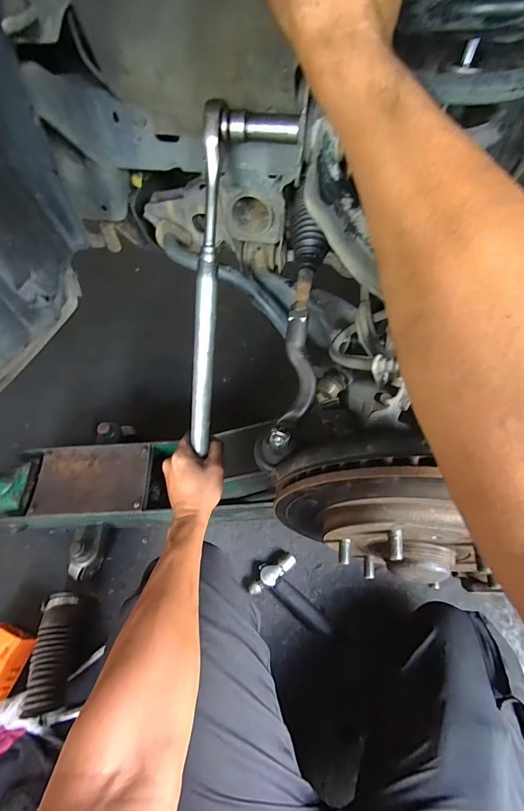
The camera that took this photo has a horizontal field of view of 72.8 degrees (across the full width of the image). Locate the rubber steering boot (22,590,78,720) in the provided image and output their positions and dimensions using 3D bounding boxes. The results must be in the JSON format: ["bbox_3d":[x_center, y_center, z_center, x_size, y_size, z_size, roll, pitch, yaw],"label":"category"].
[{"bbox_3d":[-0.396,0.465,0.681,0.066,0.056,0.190,-11,58,-3],"label":"rubber steering boot"}]

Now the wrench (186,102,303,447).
[{"bbox_3d":[-0.049,-0.124,0.439,0.083,0.402,0.041,16,18,13],"label":"wrench"}]

